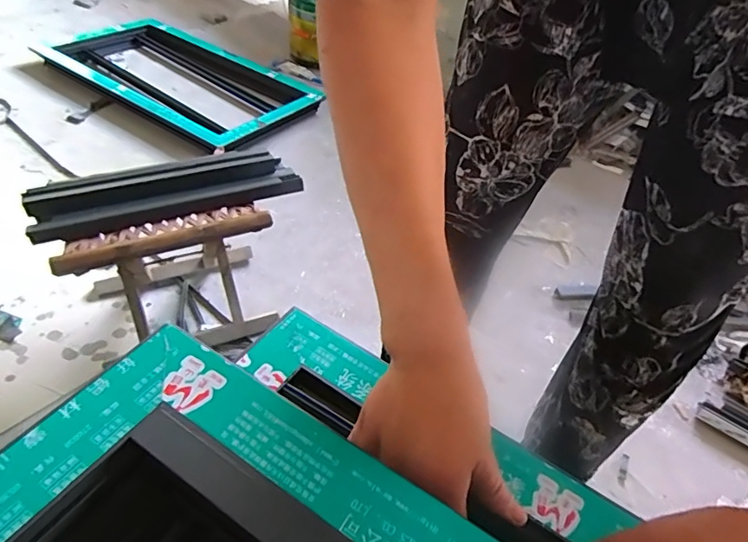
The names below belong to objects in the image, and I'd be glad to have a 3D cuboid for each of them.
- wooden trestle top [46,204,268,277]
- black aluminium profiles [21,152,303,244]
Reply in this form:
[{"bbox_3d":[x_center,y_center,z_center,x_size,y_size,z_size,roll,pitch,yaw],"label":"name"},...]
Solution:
[{"bbox_3d":[-0.327,-0.061,0.761,0.309,0.034,0.076,-16,49,-22],"label":"wooden trestle top"},{"bbox_3d":[-0.341,-0.139,0.818,0.417,0.038,0.128,-17,49,-25],"label":"black aluminium profiles"}]

